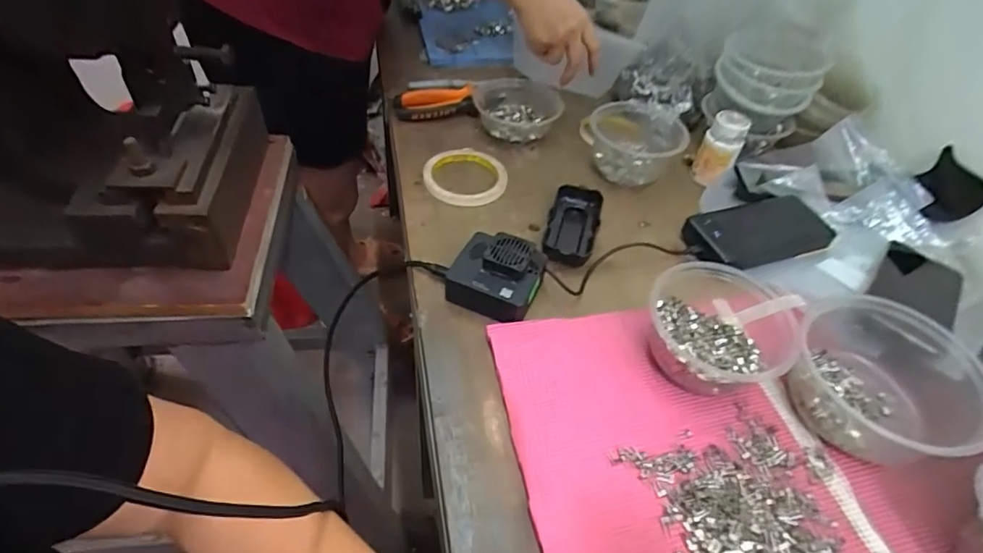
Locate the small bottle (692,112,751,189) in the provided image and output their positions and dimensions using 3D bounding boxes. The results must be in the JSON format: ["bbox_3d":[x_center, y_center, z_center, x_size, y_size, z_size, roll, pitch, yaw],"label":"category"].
[{"bbox_3d":[0.276,-0.157,0.628,0.043,0.069,0.043,36,56,26],"label":"small bottle"}]

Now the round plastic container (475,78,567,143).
[{"bbox_3d":[0.032,-0.223,0.702,0.118,0.044,0.118,3,48,-4],"label":"round plastic container"}]

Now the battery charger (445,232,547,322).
[{"bbox_3d":[0.003,-0.001,0.489,0.081,0.044,0.075,21,50,15],"label":"battery charger"}]

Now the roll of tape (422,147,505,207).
[{"bbox_3d":[-0.029,-0.120,0.614,0.099,0.021,0.099,1,48,-1],"label":"roll of tape"}]

